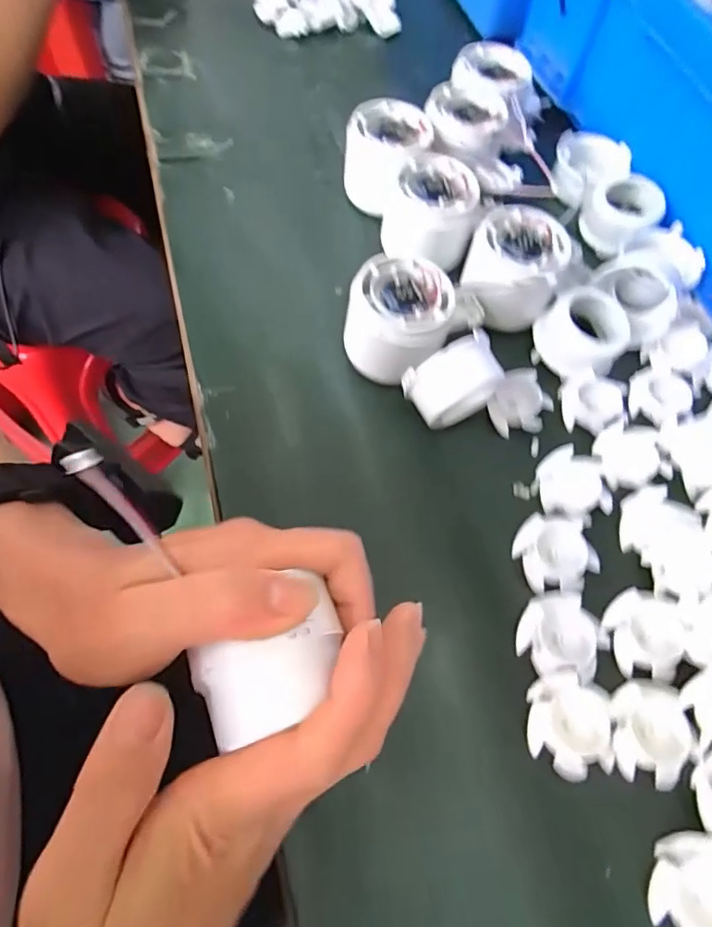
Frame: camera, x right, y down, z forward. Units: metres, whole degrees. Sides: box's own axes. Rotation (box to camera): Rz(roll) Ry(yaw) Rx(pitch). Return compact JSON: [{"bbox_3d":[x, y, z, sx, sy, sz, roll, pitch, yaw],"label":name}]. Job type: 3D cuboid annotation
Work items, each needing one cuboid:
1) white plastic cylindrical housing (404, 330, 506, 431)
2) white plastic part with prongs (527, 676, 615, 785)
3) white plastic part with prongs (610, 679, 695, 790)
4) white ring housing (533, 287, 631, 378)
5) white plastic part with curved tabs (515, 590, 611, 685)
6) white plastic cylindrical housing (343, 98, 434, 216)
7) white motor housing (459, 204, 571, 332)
[{"bbox_3d":[0.054,-0.041,0.303,0.048,0.055,0.026,-15,66,-11],"label":"white plastic cylindrical housing"},{"bbox_3d":[0.098,0.121,0.249,0.035,0.010,0.041,9,63,0],"label":"white plastic part with prongs"},{"bbox_3d":[0.135,0.123,0.250,0.034,0.012,0.042,-1,64,-5],"label":"white plastic part with prongs"},{"bbox_3d":[0.142,-0.082,0.339,0.051,0.022,0.047,0,64,1],"label":"white ring housing"},{"bbox_3d":[0.100,0.084,0.264,0.039,0.008,0.041,2,64,-3],"label":"white plastic part with curved tabs"},{"bbox_3d":[0.023,-0.216,0.384,0.056,0.048,0.059,2,64,-3],"label":"white plastic cylindrical housing"},{"bbox_3d":[0.098,-0.120,0.343,0.059,0.044,0.066,18,64,5],"label":"white motor housing"}]

